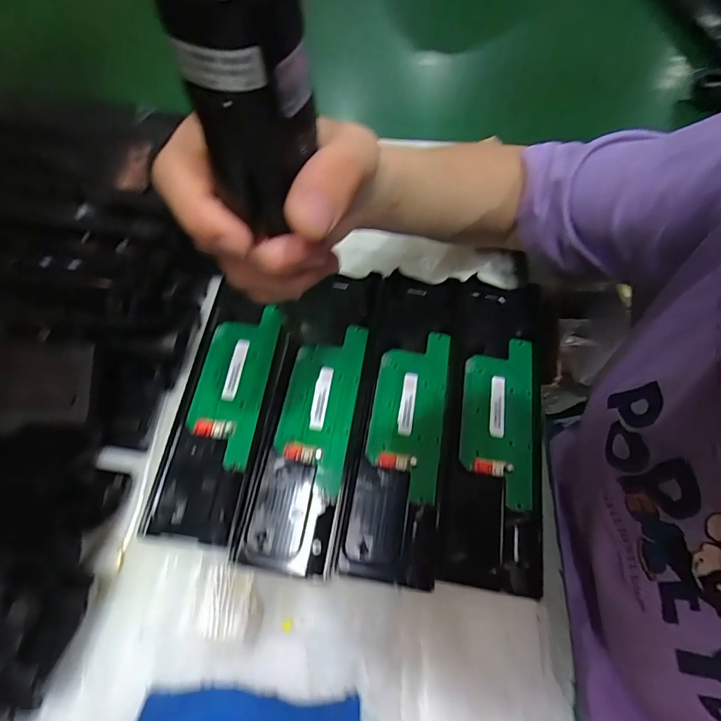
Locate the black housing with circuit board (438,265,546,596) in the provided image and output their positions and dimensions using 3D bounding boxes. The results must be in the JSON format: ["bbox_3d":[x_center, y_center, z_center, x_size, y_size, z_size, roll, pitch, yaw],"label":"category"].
[{"bbox_3d":[0.104,0.041,0.341,0.068,0.020,0.242,9,64,4],"label":"black housing with circuit board"}]

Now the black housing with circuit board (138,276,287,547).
[{"bbox_3d":[-0.106,0.035,0.341,0.068,0.021,0.193,7,64,2],"label":"black housing with circuit board"}]

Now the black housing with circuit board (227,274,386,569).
[{"bbox_3d":[-0.038,0.031,0.344,0.071,0.016,0.238,9,64,3],"label":"black housing with circuit board"}]

